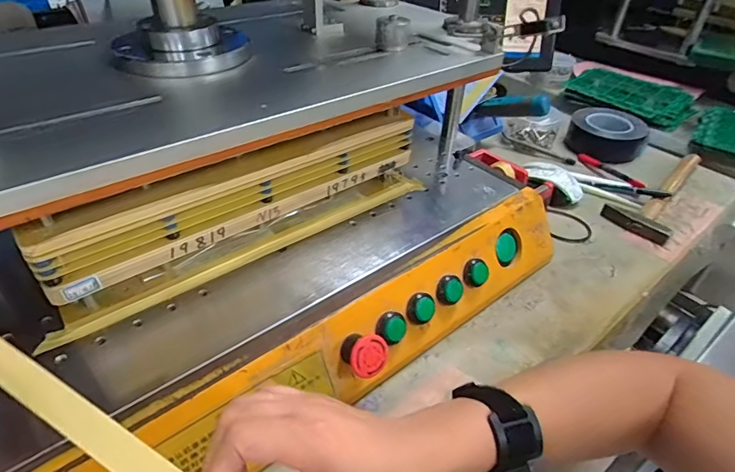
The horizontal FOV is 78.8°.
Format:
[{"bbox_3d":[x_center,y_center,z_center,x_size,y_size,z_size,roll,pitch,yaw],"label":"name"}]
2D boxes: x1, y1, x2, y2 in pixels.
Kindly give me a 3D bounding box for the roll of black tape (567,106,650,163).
[{"bbox_3d":[0.461,-0.198,0.857,0.133,0.067,0.139,25,44,24],"label":"roll of black tape"}]

